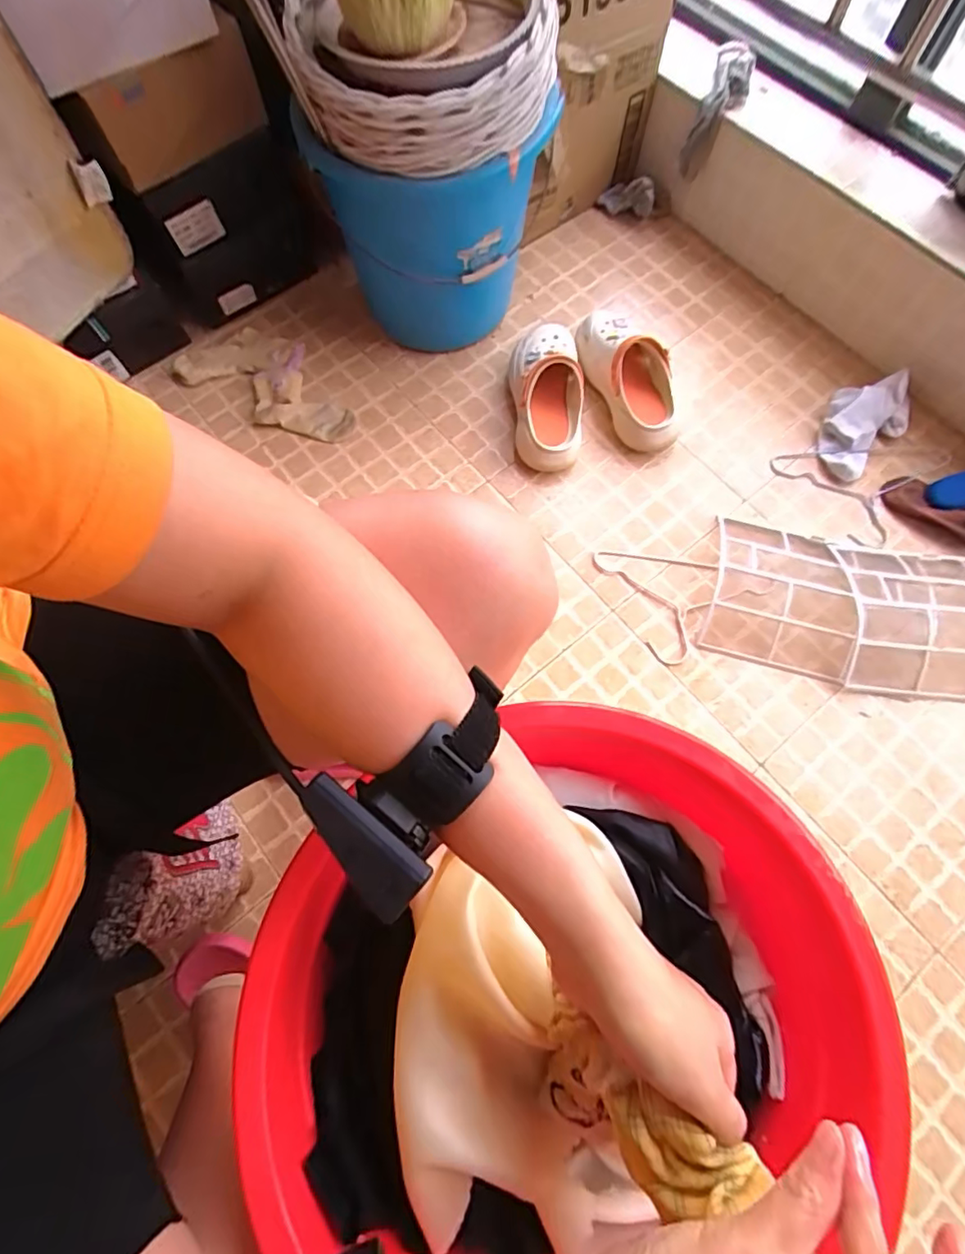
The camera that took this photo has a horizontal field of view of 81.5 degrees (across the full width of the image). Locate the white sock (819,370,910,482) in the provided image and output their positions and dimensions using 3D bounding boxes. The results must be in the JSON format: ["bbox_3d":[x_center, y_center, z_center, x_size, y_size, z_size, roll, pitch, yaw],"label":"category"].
[{"bbox_3d":[0.637,-0.347,0.942,0.195,0.051,0.119,-43,76,-13],"label":"white sock"}]

